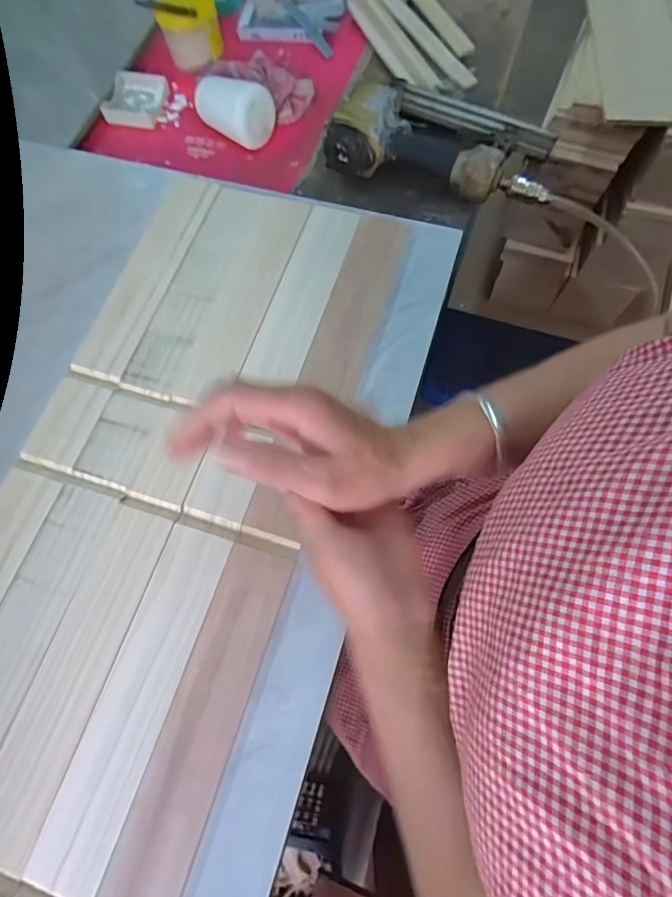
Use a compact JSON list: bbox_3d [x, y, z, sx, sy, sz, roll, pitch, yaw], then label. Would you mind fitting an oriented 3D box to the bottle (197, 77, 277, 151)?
[{"bbox_3d":[-0.127,-0.424,0.570,0.096,0.063,0.058,35,76,13],"label":"bottle"}]

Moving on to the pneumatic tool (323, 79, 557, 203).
[{"bbox_3d":[0.127,-0.374,0.519,0.246,0.055,0.159,17,73,8],"label":"pneumatic tool"}]

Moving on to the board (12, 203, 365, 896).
[{"bbox_3d":[-0.112,0.066,0.402,0.064,0.007,0.731,16,72,8],"label":"board"}]

